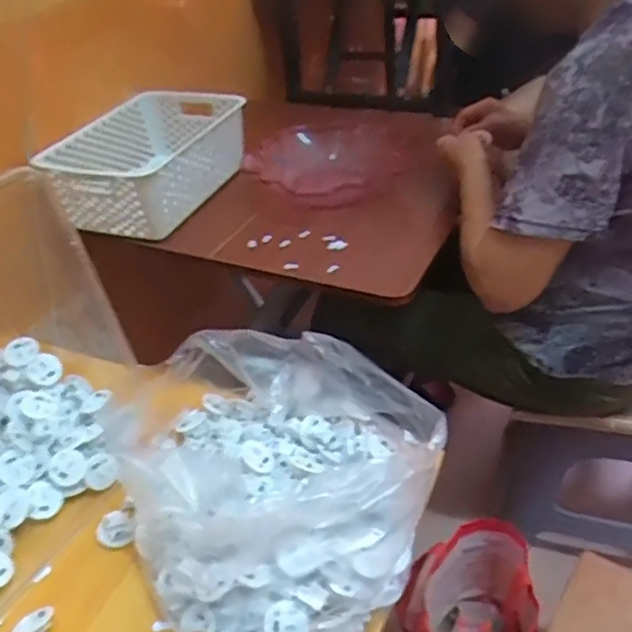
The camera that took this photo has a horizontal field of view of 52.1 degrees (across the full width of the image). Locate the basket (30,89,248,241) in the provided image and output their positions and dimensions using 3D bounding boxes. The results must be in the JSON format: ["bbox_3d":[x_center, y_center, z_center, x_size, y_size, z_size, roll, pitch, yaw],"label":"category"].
[{"bbox_3d":[-0.278,-0.244,1.020,0.247,0.113,0.296,13,40,20],"label":"basket"}]

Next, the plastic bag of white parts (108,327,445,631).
[{"bbox_3d":[-0.061,0.127,0.549,0.301,0.103,0.237,13,40,21],"label":"plastic bag of white parts"}]

